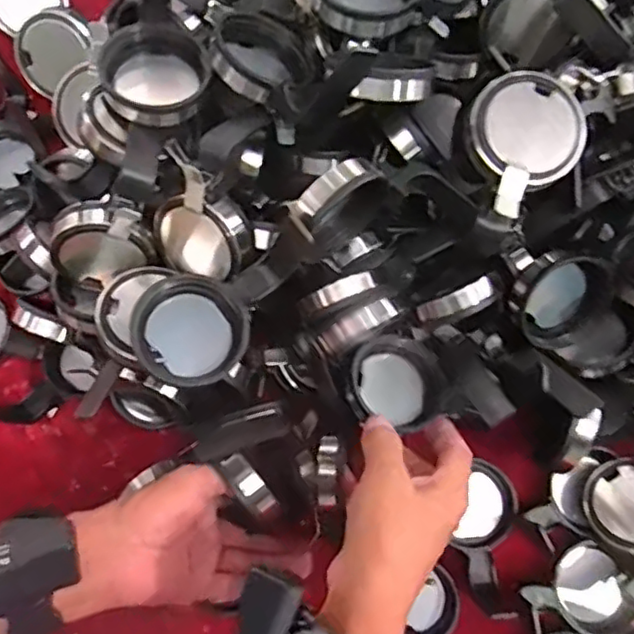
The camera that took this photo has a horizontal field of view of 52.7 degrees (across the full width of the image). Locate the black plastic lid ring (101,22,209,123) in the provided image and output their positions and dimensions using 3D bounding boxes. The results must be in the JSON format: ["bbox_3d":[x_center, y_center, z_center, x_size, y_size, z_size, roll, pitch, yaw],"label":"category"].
[{"bbox_3d":[-0.106,-0.160,0.430,0.065,0.023,0.070,0,78,2],"label":"black plastic lid ring"}]

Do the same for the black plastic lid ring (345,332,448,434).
[{"bbox_3d":[0.057,0.050,0.465,0.064,0.023,0.068,-40,78,-9],"label":"black plastic lid ring"}]

